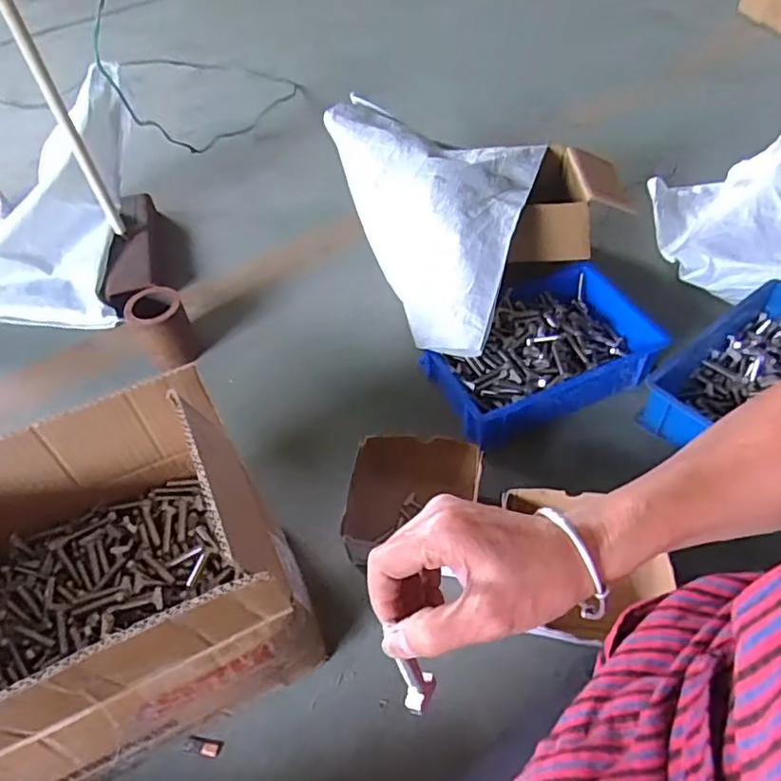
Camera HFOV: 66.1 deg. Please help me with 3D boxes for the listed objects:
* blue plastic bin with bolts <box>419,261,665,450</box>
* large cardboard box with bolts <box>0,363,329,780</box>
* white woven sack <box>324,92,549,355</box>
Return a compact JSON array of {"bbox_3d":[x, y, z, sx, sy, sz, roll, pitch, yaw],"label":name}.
[{"bbox_3d":[0.209,-0.055,0.863,0.311,0.093,0.208,-22,52,-12],"label":"blue plastic bin with bolts"},{"bbox_3d":[-0.279,0.186,0.563,0.336,0.232,0.247,-24,53,-14],"label":"large cardboard box with bolts"},{"bbox_3d":[0.094,-0.301,0.923,0.280,0.085,0.553,-15,51,-7],"label":"white woven sack"}]

